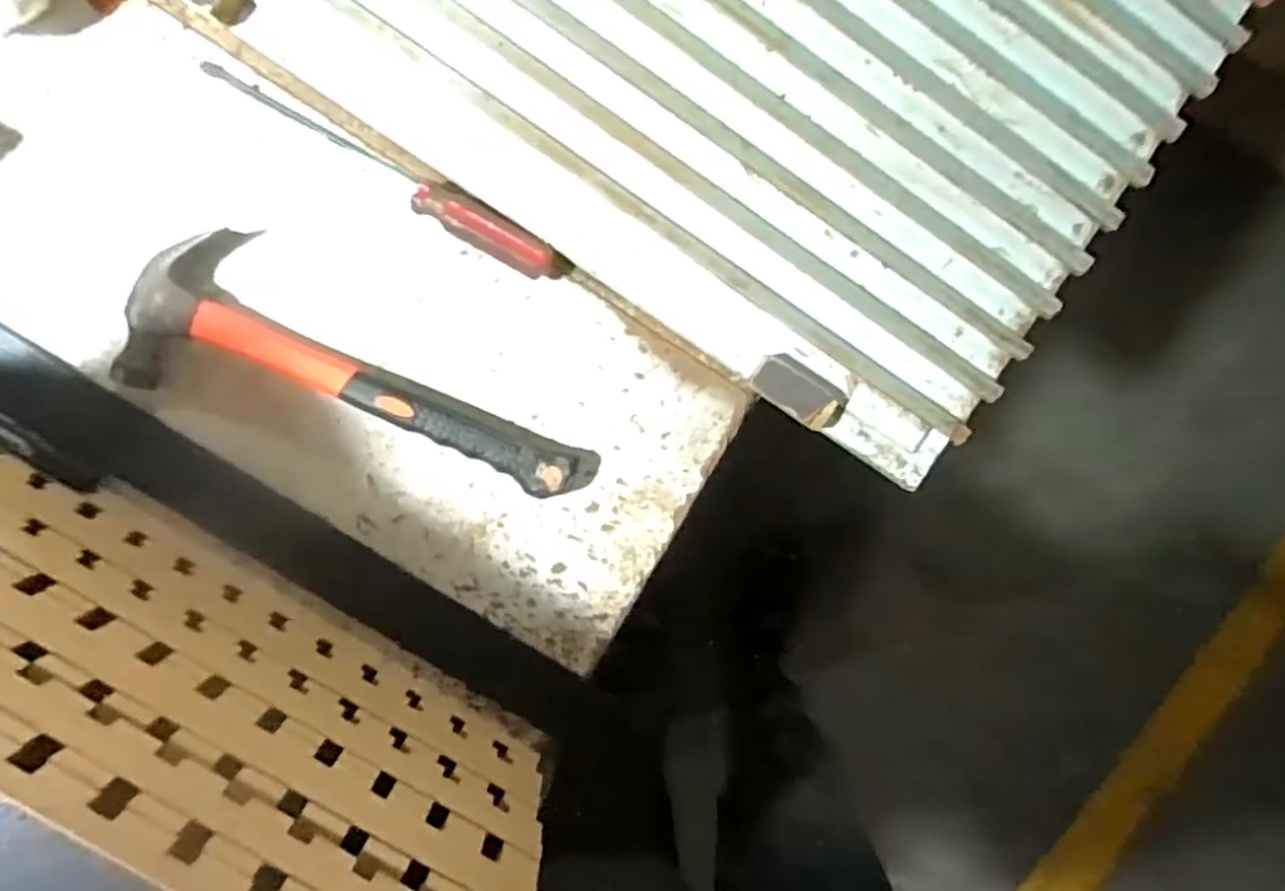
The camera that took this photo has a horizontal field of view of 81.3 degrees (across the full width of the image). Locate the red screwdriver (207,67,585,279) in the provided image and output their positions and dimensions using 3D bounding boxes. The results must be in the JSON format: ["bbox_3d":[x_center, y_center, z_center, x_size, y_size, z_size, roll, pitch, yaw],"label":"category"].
[{"bbox_3d":[-0.148,-0.154,0.429,0.231,0.026,0.020,29,93,-5],"label":"red screwdriver"}]

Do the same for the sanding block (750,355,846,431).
[{"bbox_3d":[0.092,-0.032,0.434,0.056,0.015,0.030,32,93,-5],"label":"sanding block"}]

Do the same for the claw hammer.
[{"bbox_3d":[-0.156,-0.037,0.437,0.272,0.031,0.093,21,94,-4],"label":"claw hammer"}]

